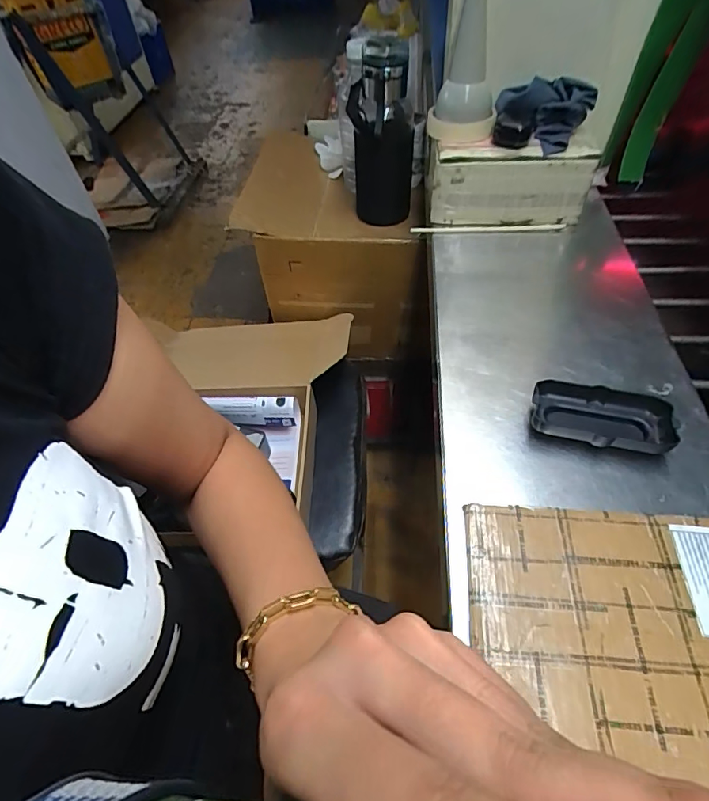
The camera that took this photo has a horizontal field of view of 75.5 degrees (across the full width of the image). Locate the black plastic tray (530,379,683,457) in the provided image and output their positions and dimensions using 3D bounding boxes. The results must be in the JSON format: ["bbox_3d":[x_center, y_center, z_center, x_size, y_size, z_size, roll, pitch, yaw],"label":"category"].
[{"bbox_3d":[0.209,0.016,0.393,0.109,0.024,0.054,11,53,12],"label":"black plastic tray"}]

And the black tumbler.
[{"bbox_3d":[0.043,-0.400,0.709,0.094,0.237,0.087,-8,52,-2],"label":"black tumbler"}]

